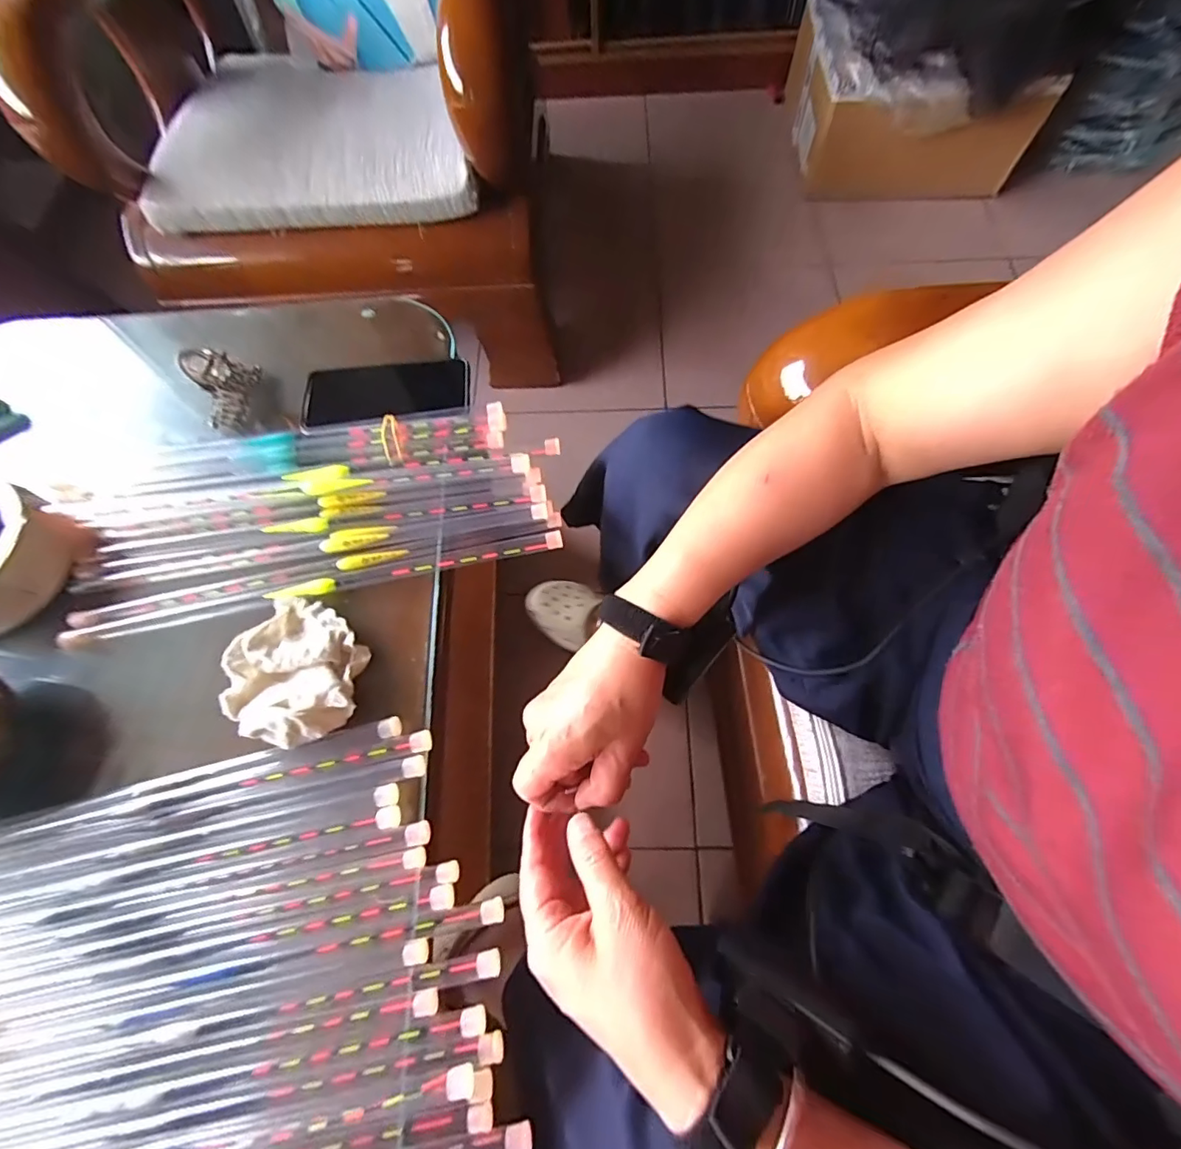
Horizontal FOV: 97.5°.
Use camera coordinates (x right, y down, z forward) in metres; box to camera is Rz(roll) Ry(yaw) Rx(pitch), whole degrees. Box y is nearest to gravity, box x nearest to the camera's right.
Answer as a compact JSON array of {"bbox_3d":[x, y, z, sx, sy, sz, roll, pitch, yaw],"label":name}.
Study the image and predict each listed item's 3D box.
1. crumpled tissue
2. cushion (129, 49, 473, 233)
[{"bbox_3d":[-0.233,0.075,0.409,0.111,0.029,0.102,24,71,11],"label":"crumpled tissue"},{"bbox_3d":[-0.449,-0.778,0.885,0.526,0.066,0.448,-1,68,2],"label":"cushion"}]

